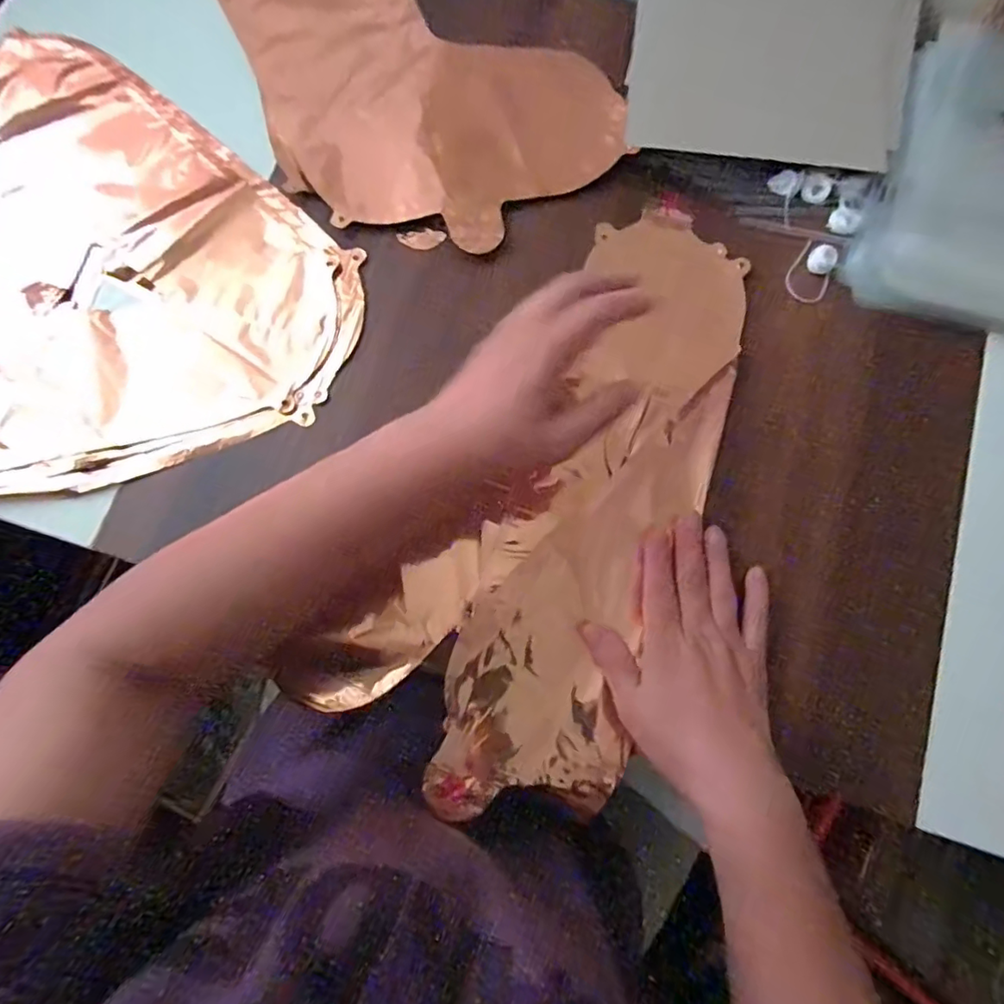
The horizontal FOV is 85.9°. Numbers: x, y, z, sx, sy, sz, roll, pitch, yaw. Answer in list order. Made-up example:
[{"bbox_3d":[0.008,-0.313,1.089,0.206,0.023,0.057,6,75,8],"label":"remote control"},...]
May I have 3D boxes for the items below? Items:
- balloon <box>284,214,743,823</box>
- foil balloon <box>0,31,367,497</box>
[{"bbox_3d":[0.056,-0.011,0.367,0.192,0.013,0.421,29,79,6],"label":"balloon"},{"bbox_3d":[-0.298,-0.162,0.395,0.370,0.014,0.378,0,78,0],"label":"foil balloon"}]

